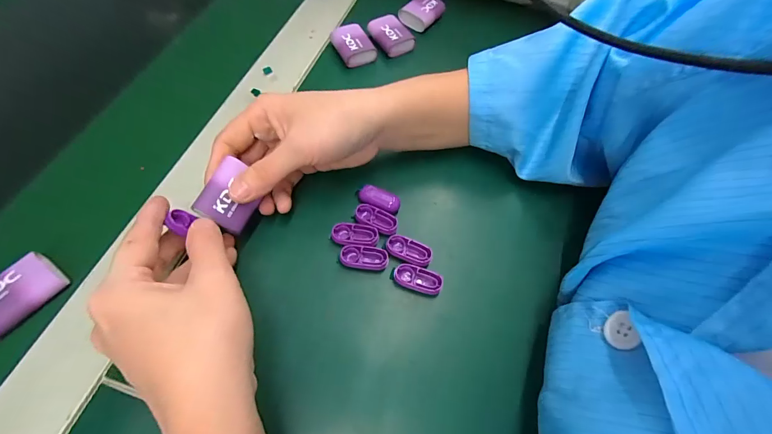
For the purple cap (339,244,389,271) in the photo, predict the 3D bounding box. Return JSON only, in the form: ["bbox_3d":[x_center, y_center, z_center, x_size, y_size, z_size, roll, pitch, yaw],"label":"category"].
[{"bbox_3d":[-0.015,0.029,0.252,0.033,0.004,0.017,10,62,2],"label":"purple cap"}]

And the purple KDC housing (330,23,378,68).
[{"bbox_3d":[-0.032,-0.171,0.353,0.031,0.017,0.042,-27,67,-16],"label":"purple KDC housing"}]

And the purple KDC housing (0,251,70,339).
[{"bbox_3d":[-0.236,0.050,0.226,0.037,0.010,0.050,36,66,15],"label":"purple KDC housing"}]

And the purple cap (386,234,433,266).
[{"bbox_3d":[0.017,0.024,0.258,0.034,0.006,0.015,21,63,8],"label":"purple cap"}]

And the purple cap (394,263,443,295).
[{"bbox_3d":[0.023,0.043,0.248,0.033,0.004,0.016,18,63,6],"label":"purple cap"}]

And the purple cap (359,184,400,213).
[{"bbox_3d":[-0.005,-0.014,0.275,0.032,0.004,0.016,22,63,8],"label":"purple cap"}]

